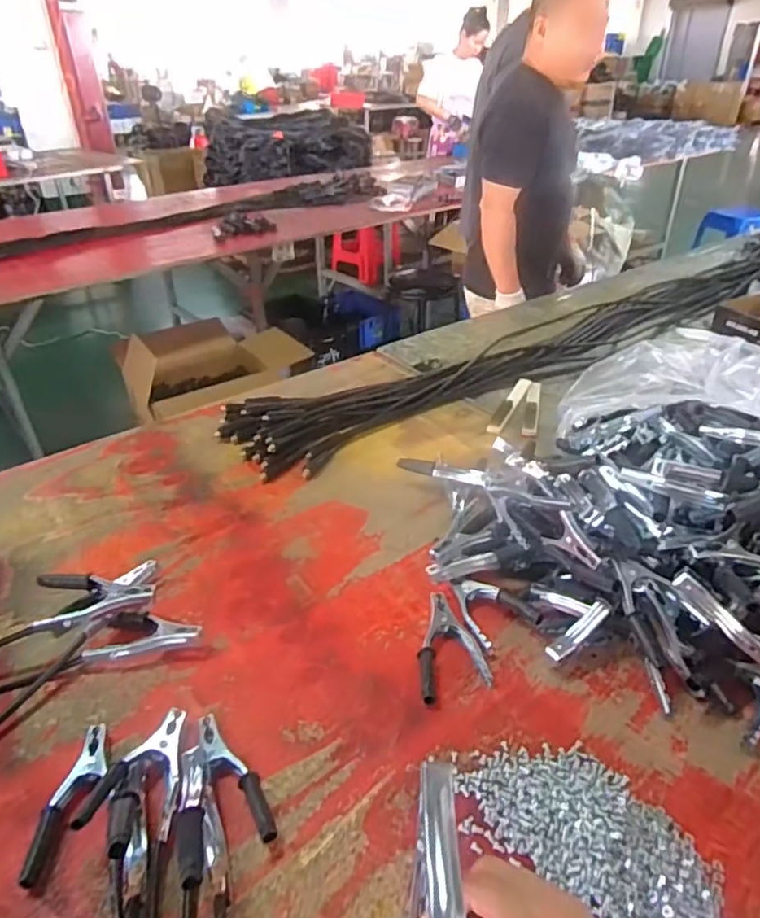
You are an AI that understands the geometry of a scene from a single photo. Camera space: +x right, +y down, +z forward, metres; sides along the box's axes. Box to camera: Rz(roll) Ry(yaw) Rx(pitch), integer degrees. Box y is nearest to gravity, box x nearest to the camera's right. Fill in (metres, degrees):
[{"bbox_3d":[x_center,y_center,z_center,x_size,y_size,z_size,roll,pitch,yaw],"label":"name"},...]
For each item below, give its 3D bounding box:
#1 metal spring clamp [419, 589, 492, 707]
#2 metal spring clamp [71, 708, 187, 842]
[{"bbox_3d":[0.082,0.222,0.744,0.081,0.025,0.141,-5,33,-4],"label":"metal spring clamp"},{"bbox_3d":[-0.233,0.298,0.608,0.072,0.047,0.133,-4,32,-3],"label":"metal spring clamp"}]

